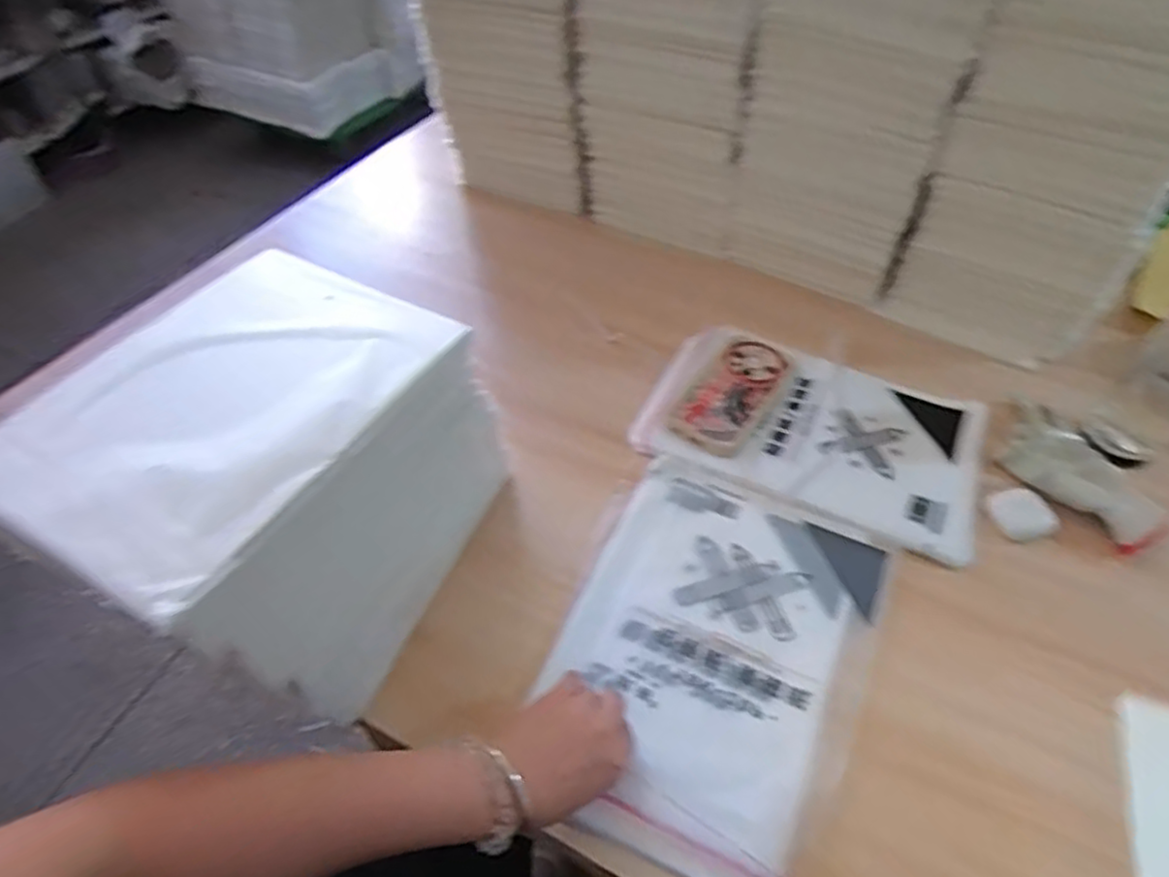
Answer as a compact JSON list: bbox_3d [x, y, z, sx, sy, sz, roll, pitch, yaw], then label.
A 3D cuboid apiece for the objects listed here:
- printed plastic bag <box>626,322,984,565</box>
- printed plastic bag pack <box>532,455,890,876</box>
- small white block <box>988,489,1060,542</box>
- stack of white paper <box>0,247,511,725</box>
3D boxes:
[{"bbox_3d":[0.233,-0.013,0.715,0.325,0.022,0.211,20,51,16],"label":"printed plastic bag"},{"bbox_3d":[0.098,0.168,0.556,0.222,0.015,0.309,22,51,17],"label":"printed plastic bag pack"},{"bbox_3d":[0.401,0.070,0.638,0.049,0.015,0.046,-14,50,-13],"label":"small white block"},{"bbox_3d":[-0.204,0.034,0.508,0.187,0.212,0.282,23,52,18],"label":"stack of white paper"}]

